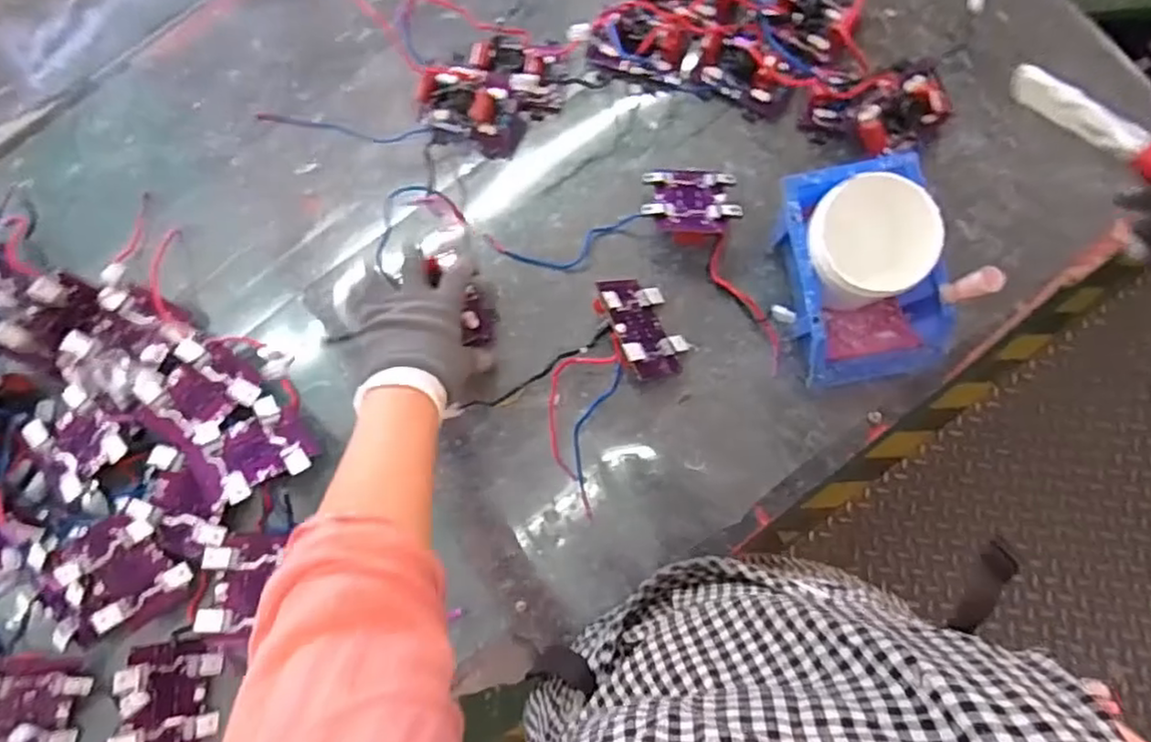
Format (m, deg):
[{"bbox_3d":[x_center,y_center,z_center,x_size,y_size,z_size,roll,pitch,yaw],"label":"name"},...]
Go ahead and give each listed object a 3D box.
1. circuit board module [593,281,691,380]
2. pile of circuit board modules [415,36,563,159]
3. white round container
[{"bbox_3d":[0.058,-0.040,0.620,0.018,0.093,0.095,-31,79,40],"label":"circuit board module"},{"bbox_3d":[-0.086,-0.275,0.683,0.134,0.047,0.098,-42,82,-4],"label":"pile of circuit board modules"},{"bbox_3d":[0.238,-0.107,0.597,0.091,0.128,0.088,0,82,3],"label":"white round container"}]

